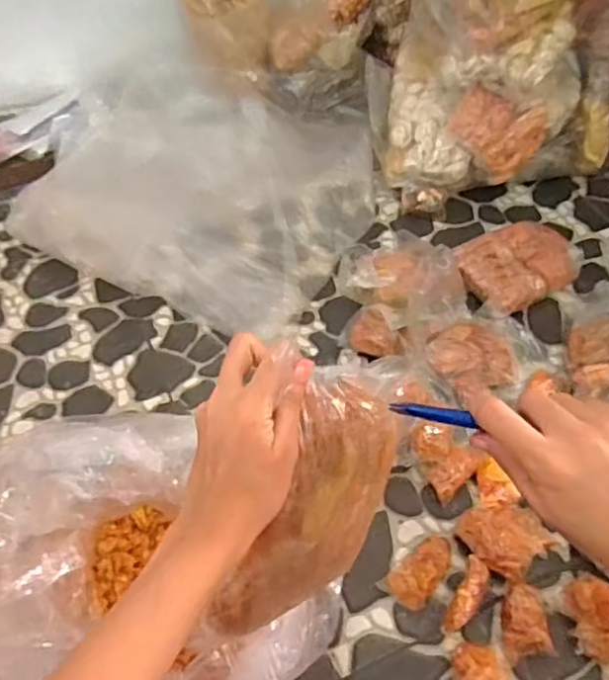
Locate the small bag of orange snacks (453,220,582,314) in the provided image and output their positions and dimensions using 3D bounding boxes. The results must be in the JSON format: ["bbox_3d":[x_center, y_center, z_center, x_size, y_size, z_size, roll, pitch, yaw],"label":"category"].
[{"bbox_3d":[0.339,-0.124,1.032,0.193,0.042,0.147,-26,55,-16],"label":"small bag of orange snacks"}]

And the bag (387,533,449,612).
[{"bbox_3d":[0.142,0.269,0.752,0.094,0.021,0.049,-36,58,-23],"label":"bag"}]

